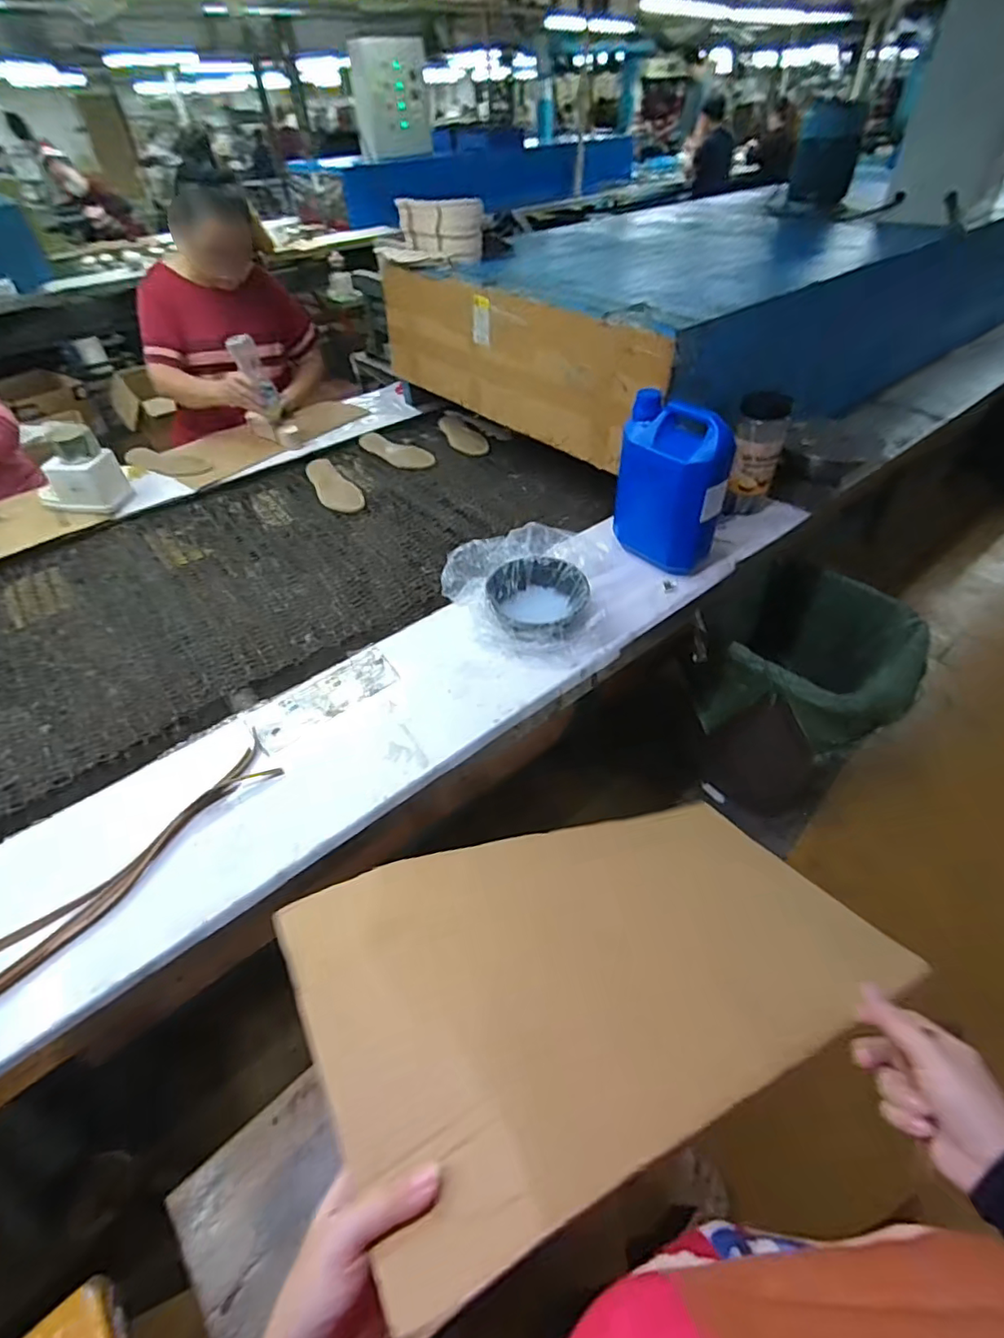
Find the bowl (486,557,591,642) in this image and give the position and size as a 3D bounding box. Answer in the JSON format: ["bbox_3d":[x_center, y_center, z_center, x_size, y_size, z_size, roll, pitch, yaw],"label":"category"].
[{"bbox_3d":[0.060,-0.112,0.933,0.161,0.068,0.159,-2,46,2],"label":"bowl"}]

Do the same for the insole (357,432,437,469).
[{"bbox_3d":[-0.287,-0.580,1.500,0.249,0.006,0.095,25,58,21],"label":"insole"}]

